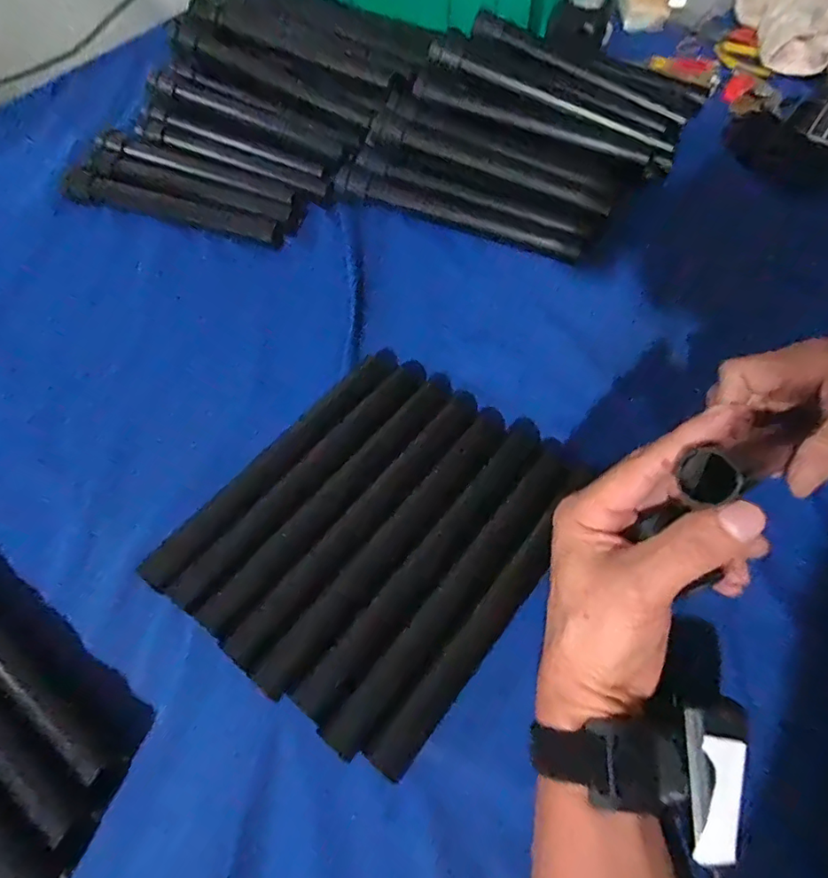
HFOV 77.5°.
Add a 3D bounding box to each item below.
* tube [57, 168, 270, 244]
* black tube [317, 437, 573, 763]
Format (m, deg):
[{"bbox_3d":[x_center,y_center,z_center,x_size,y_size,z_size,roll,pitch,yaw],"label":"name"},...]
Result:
[{"bbox_3d":[-0.244,-0.235,0.517,0.234,0.023,0.033,16,63,9],"label":"tube"},{"bbox_3d":[0.035,0.087,0.331,0.028,0.029,0.241,34,67,18],"label":"black tube"}]

